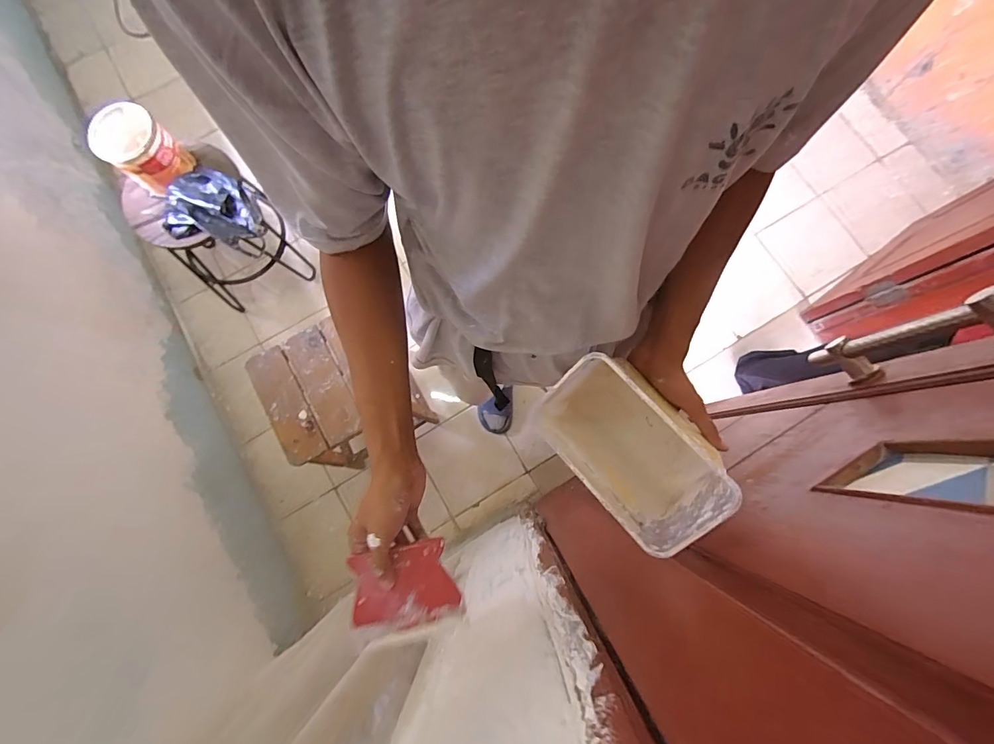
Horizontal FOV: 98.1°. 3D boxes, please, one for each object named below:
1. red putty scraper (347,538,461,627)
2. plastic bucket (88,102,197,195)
[{"bbox_3d":[-0.104,0.235,0.474,0.114,0.012,0.085,-10,95,2],"label":"red putty scraper"},{"bbox_3d":[-0.941,-0.593,1.142,0.188,0.139,0.156,41,82,8],"label":"plastic bucket"}]

